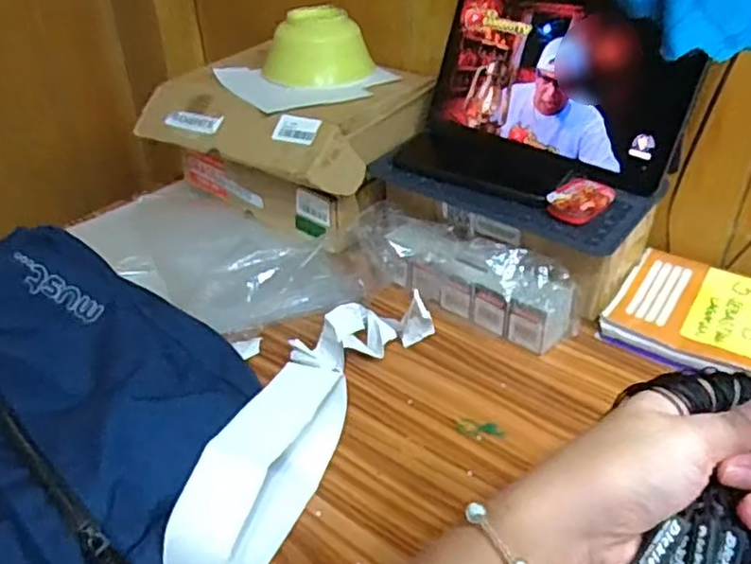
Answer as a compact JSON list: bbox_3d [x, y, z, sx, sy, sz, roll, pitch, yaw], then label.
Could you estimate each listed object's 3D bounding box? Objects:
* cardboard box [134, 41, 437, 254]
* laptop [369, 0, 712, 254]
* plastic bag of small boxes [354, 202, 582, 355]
[{"bbox_3d":[-0.107,-0.166,0.819,0.296,0.144,0.236,19,42,24],"label":"cardboard box"},{"bbox_3d":[0.144,-0.169,0.673,0.276,0.163,0.172,27,44,32],"label":"laptop"},{"bbox_3d":[0.078,-0.015,0.682,0.246,0.074,0.075,22,43,27],"label":"plastic bag of small boxes"}]

